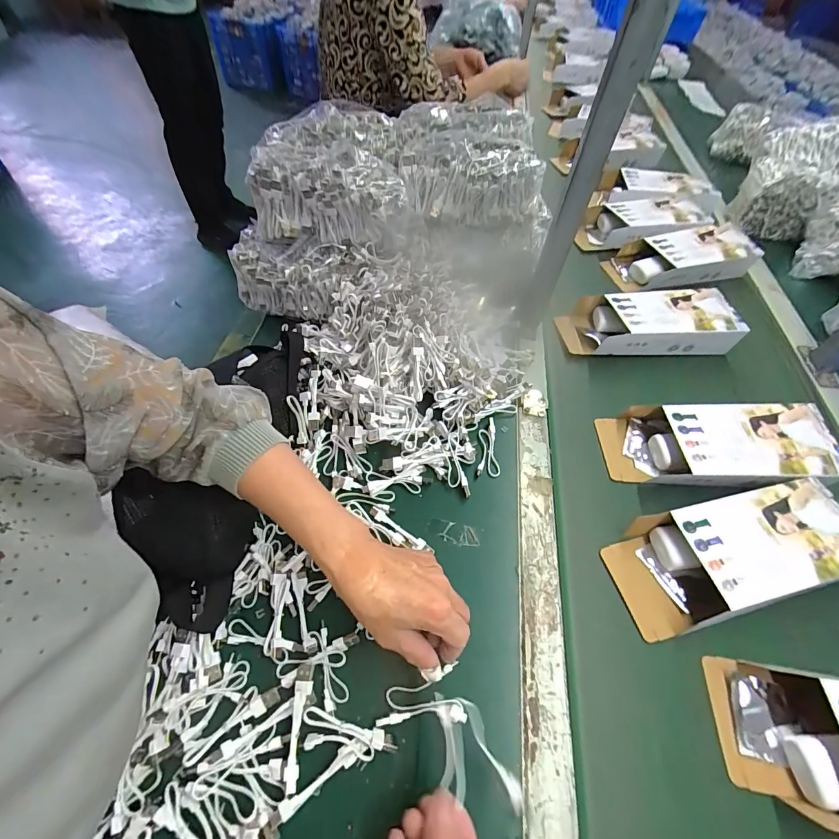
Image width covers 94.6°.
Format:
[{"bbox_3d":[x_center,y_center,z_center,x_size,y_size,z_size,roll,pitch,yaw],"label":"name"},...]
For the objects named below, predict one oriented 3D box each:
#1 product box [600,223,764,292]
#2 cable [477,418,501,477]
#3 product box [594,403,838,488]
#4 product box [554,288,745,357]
[{"bbox_3d":[0.484,-0.297,0.716,0.251,0.064,0.096,-8,49,-7],"label":"product box"},{"bbox_3d":[0.087,0.035,0.481,0.028,0.017,0.075,7,62,6],"label":"cable"},{"bbox_3d":[0.366,0.035,0.478,0.255,0.062,0.113,4,49,3],"label":"product box"},{"bbox_3d":[0.347,-0.148,0.601,0.251,0.065,0.101,0,49,0],"label":"product box"}]

